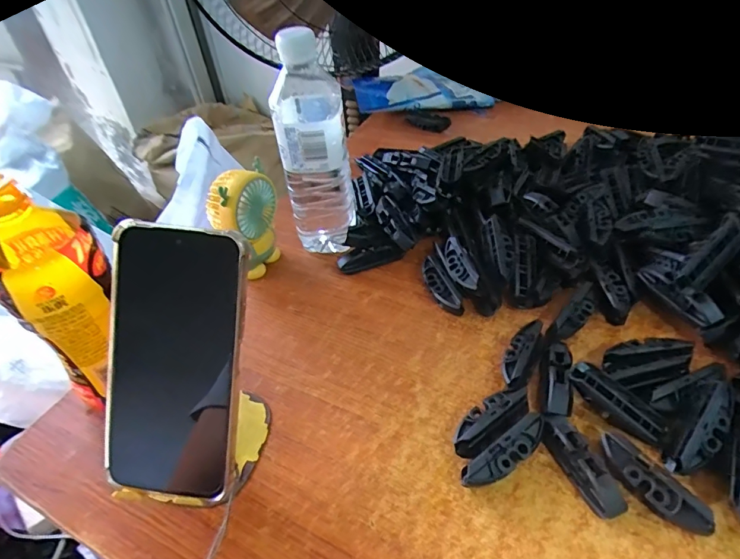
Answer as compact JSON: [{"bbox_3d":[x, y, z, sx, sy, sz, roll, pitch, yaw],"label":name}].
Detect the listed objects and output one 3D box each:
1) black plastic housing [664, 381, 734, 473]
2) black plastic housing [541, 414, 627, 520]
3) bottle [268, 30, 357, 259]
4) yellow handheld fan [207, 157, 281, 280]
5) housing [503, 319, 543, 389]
[{"bbox_3d":[0.223,0.099,0.297,0.019,0.021,0.068,34,78,35],"label":"black plastic housing"},{"bbox_3d":[0.141,0.123,0.300,0.022,0.019,0.065,-20,45,-15],"label":"black plastic housing"},{"bbox_3d":[-0.053,-0.121,0.440,0.065,0.205,0.077,-9,43,-2],"label":"bottle"},{"bbox_3d":[-0.124,-0.054,0.450,0.043,0.107,0.067,12,46,18],"label":"yellow handheld fan"},{"bbox_3d":[0.123,0.061,0.365,0.024,0.023,0.069,17,48,23],"label":"housing"}]

